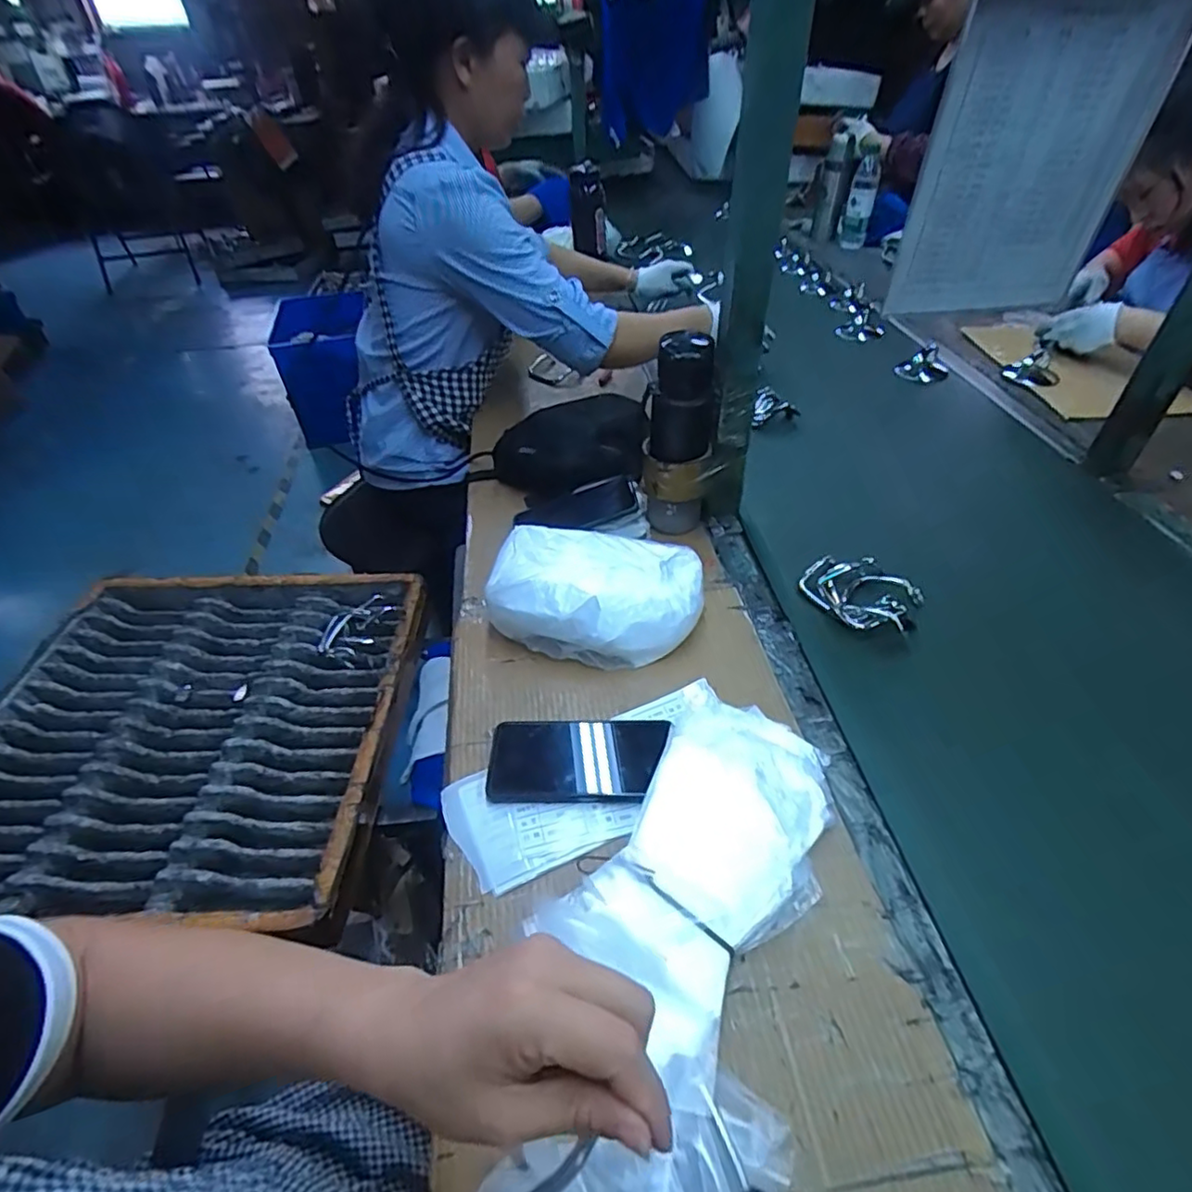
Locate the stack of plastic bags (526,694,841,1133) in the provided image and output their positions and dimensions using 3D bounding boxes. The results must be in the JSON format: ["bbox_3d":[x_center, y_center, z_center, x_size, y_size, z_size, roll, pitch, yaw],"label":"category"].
[{"bbox_3d":[0.086,0.192,0.484,0.142,0.037,0.285,26,50,27],"label":"stack of plastic bags"}]

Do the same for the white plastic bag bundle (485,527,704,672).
[{"bbox_3d":[0.001,-0.002,0.660,0.206,0.083,0.128,10,45,12],"label":"white plastic bag bundle"}]

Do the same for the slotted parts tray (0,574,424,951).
[{"bbox_3d":[-0.548,0.172,0.860,0.540,0.053,0.551,-2,43,1],"label":"slotted parts tray"}]

